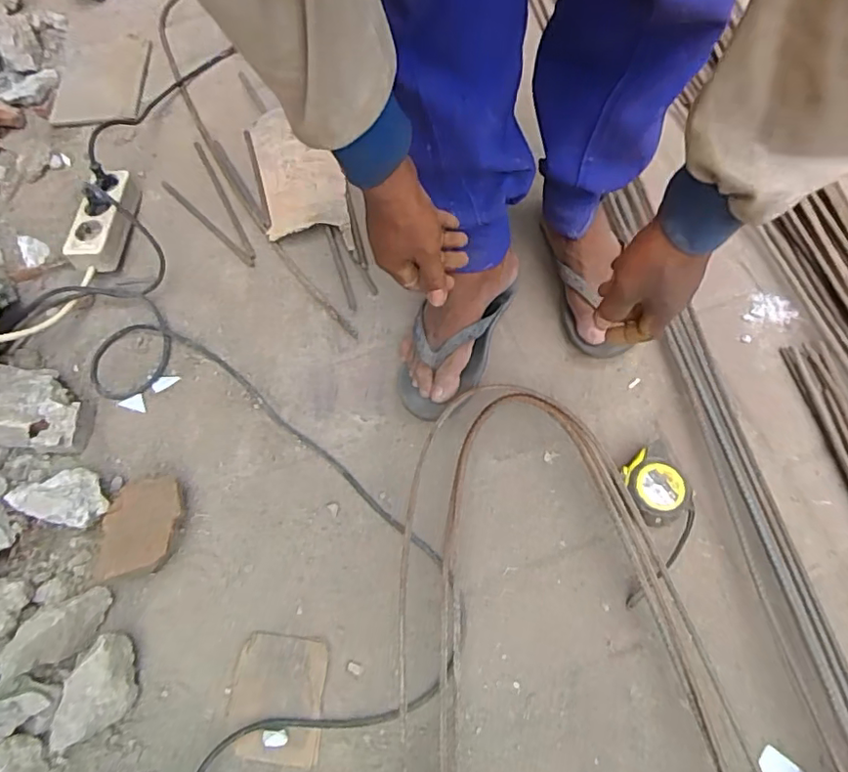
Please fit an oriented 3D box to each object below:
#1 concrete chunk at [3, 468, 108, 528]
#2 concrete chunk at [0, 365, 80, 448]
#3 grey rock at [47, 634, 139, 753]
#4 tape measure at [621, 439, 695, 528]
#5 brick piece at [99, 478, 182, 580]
[{"bbox_3d":[-0.426,0.126,0.669,0.115,0.046,0.065,10,66,7],"label":"concrete chunk"},{"bbox_3d":[-0.505,0.023,0.705,0.153,0.046,0.105,5,50,-13],"label":"concrete chunk"},{"bbox_3d":[-0.331,0.314,0.580,0.053,0.056,0.109,28,71,14],"label":"grey rock"},{"bbox_3d":[0.254,0.114,0.627,0.075,0.044,0.091,-30,68,-9],"label":"tape measure"},{"bbox_3d":[-0.316,0.158,0.646,0.085,0.044,0.103,-10,65,-2],"label":"brick piece"}]

